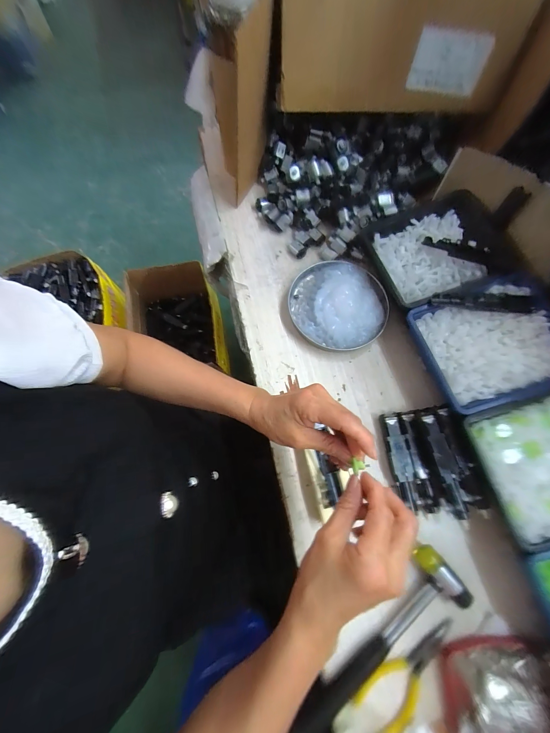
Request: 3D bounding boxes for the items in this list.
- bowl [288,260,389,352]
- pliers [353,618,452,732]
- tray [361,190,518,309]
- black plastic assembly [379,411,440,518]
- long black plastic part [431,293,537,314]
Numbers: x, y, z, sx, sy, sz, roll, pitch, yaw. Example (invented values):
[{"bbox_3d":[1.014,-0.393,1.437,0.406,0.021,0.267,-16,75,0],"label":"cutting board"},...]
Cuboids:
[{"bbox_3d":[0.093,-0.096,0.404,0.139,0.029,0.135,0,73,-1],"label":"bowl"},{"bbox_3d":[0.139,0.314,0.288,0.124,0.009,0.044,-43,78,-13],"label":"pliers"},{"bbox_3d":[0.230,-0.169,0.395,0.164,0.040,0.151,-16,74,-6],"label":"tray"},{"bbox_3d":[0.164,0.119,0.344,0.043,0.023,0.121,-6,73,-3],"label":"black plastic assembly"},{"bbox_3d":[0.264,-0.083,0.354,0.119,0.019,0.022,8,73,2],"label":"long black plastic part"}]

